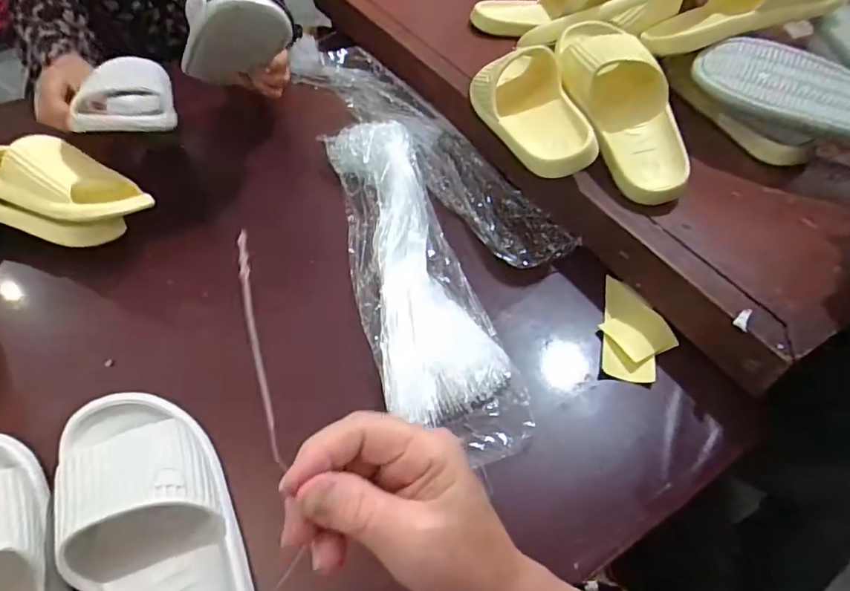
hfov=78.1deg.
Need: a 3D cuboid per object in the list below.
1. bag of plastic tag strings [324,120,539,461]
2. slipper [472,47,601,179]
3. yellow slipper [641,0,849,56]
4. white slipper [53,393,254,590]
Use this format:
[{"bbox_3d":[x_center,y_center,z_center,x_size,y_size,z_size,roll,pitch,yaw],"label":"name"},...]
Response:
[{"bbox_3d":[-0.021,-0.040,0.592,0.129,0.044,0.466,-13,52,-12],"label":"bag of plastic tag strings"},{"bbox_3d":[0.124,-0.228,0.624,0.087,0.086,0.229,-11,52,-11],"label":"slipper"},{"bbox_3d":[0.402,-0.362,0.655,0.233,0.079,0.084,-12,48,20],"label":"yellow slipper"},{"bbox_3d":[-0.204,0.185,0.393,0.120,0.064,0.288,-27,57,-22],"label":"white slipper"}]

